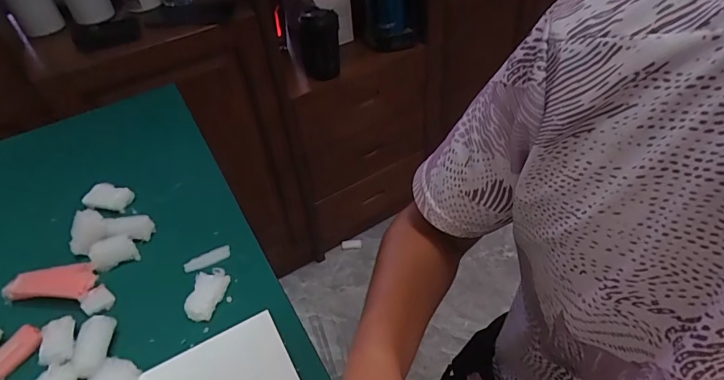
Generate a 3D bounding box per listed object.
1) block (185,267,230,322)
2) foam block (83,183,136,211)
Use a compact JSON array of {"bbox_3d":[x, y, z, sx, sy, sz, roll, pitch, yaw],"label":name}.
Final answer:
[{"bbox_3d":[-0.157,0.106,0.451,0.033,0.013,0.054,0,44,7],"label":"block"},{"bbox_3d":[-0.322,0.009,0.564,0.058,0.020,0.029,4,44,11],"label":"foam block"}]

